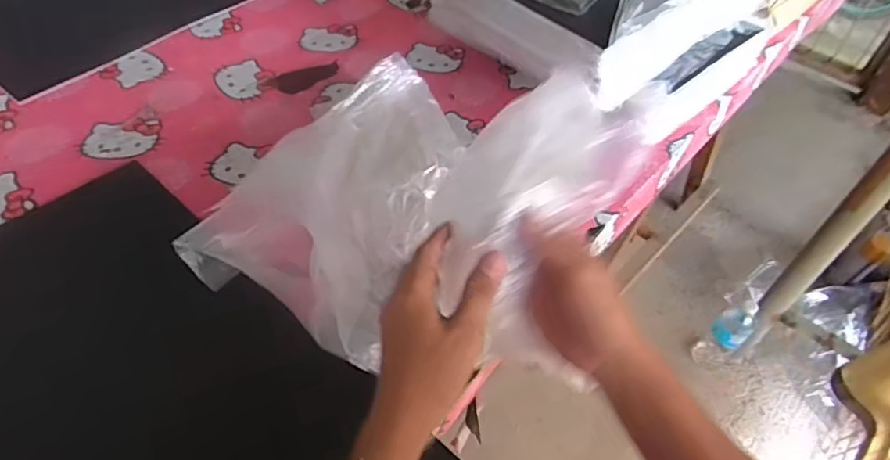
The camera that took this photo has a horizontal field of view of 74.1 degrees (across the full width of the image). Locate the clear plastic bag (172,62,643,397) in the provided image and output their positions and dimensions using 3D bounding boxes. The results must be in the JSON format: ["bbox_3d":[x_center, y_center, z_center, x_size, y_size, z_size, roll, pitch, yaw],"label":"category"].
[{"bbox_3d":[-0.013,-0.069,0.551,0.330,0.170,0.351,24,52,14],"label":"clear plastic bag"}]

